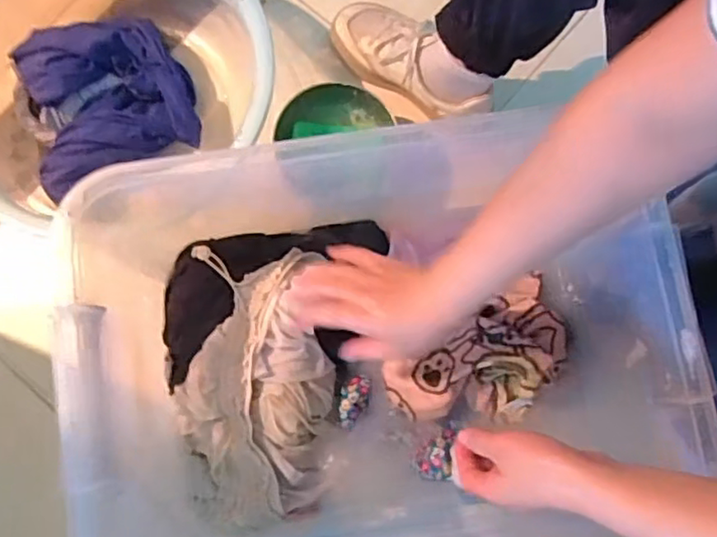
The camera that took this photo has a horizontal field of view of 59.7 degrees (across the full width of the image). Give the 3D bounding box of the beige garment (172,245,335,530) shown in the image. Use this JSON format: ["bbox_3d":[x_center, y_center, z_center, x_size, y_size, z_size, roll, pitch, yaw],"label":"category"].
[{"bbox_3d":[-0.101,0.112,0.613,0.144,0.065,0.259,0,79,-1],"label":"beige garment"}]

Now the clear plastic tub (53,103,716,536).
[{"bbox_3d":[0.013,0.084,0.561,0.466,0.199,0.348,-8,80,-2],"label":"clear plastic tub"}]

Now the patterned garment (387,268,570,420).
[{"bbox_3d":[0.129,0.100,0.619,0.185,0.078,0.109,-30,81,-6],"label":"patterned garment"}]

